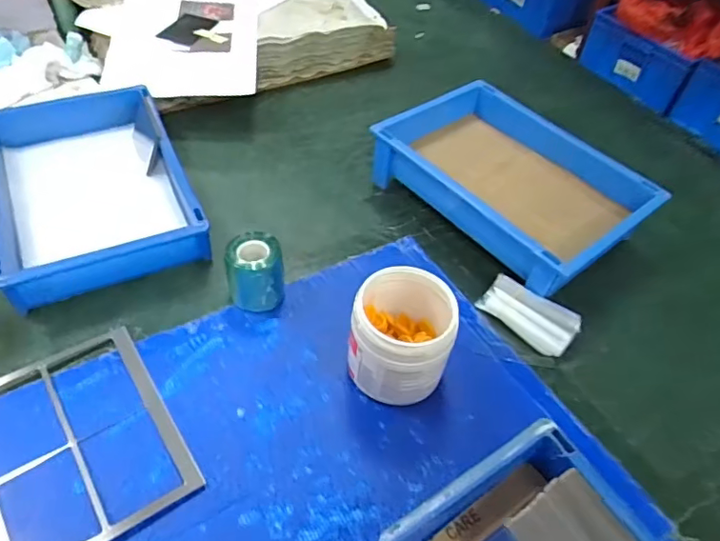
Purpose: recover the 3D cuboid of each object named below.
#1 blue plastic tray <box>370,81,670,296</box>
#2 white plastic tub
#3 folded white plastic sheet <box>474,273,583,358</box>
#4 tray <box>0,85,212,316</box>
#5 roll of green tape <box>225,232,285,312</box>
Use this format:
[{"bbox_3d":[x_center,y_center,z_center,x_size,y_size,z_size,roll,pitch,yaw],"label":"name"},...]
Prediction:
[{"bbox_3d":[0.191,-0.111,0.696,0.215,0.083,0.307,-33,60,-28],"label":"blue plastic tray"},{"bbox_3d":[0.039,0.065,0.521,0.092,0.106,0.101,3,50,-3],"label":"white plastic tub"},{"bbox_3d":[0.186,0.047,0.597,0.103,0.014,0.052,37,100,20],"label":"folded white plastic sheet"},{"bbox_3d":[-0.321,-0.097,0.648,0.206,0.066,0.300,-19,55,-20],"label":"tray"},{"bbox_3d":[-0.110,0.005,0.573,0.057,0.072,0.058,3,50,-3],"label":"roll of green tape"}]

